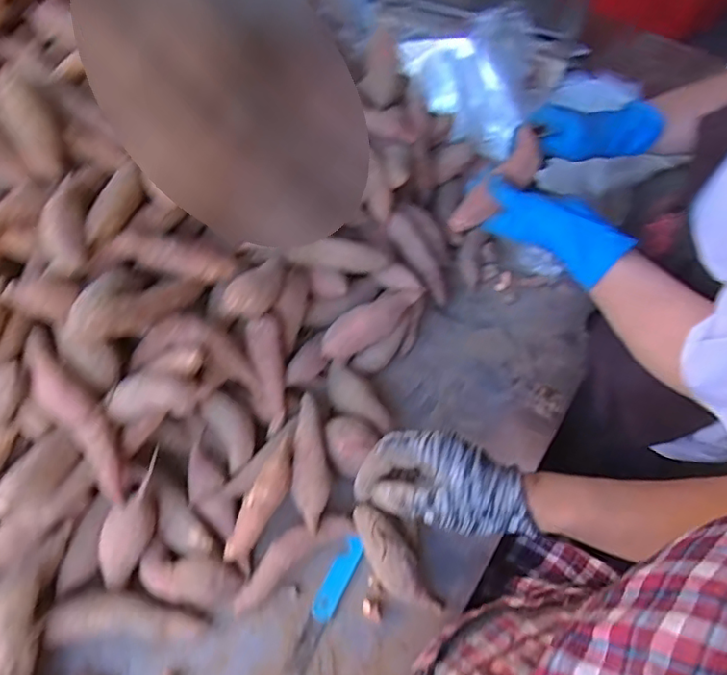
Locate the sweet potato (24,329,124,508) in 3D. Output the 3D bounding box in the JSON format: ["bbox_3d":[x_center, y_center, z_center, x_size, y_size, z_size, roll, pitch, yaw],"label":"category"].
[{"bbox_3d":[-0.243,0.069,0.487,0.038,0.038,0.157,-31,95,-22],"label":"sweet potato"}]

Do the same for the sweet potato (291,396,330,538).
[{"bbox_3d":[-0.050,0.116,0.543,0.033,0.028,0.126,0,57,-4],"label":"sweet potato"}]

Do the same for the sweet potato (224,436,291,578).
[{"bbox_3d":[-0.090,0.150,0.511,0.028,0.025,0.117,22,78,10],"label":"sweet potato"}]

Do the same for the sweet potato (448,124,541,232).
[{"bbox_3d":[0.144,-0.161,0.601,0.126,0.044,0.034,-47,67,8],"label":"sweet potato"}]

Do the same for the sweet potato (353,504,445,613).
[{"bbox_3d":[0.030,0.207,0.518,0.041,0.038,0.115,-35,83,-23],"label":"sweet potato"}]

